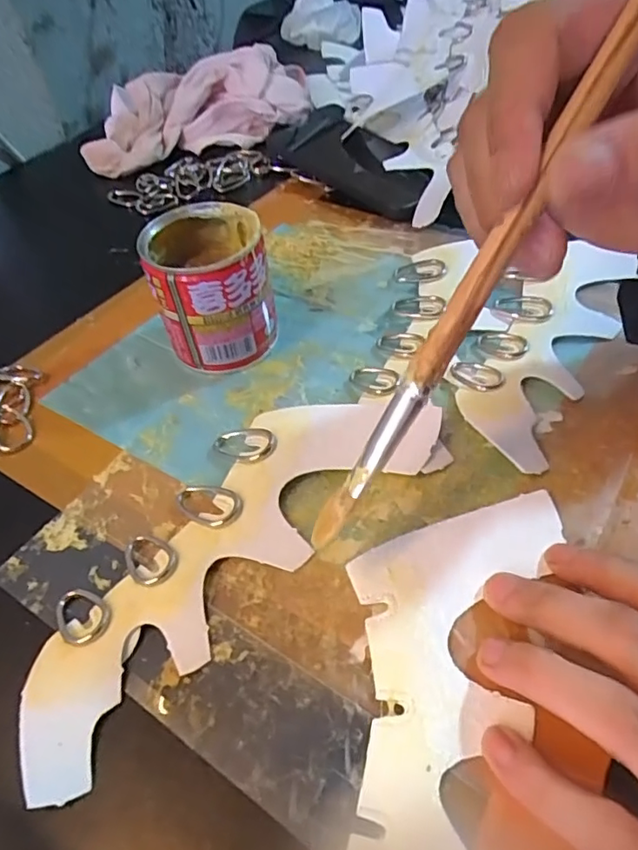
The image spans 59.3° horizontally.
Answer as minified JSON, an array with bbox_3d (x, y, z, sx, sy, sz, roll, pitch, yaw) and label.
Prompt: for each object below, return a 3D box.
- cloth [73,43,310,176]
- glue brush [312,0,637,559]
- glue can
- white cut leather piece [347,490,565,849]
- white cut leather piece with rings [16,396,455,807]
[{"bbox_3d":[-0.112,-0.307,0.526,0.201,0.055,0.139,-9,48,-3],"label":"cloth"},{"bbox_3d":[0.062,-0.068,0.166,0.011,0.264,0.009,40,19,32],"label":"glue brush"},{"bbox_3d":[-0.060,-0.078,0.317,0.061,0.071,0.067,-2,48,3],"label":"glue can"},{"bbox_3d":[0.036,0.107,0.192,0.071,0.006,0.207,13,51,14],"label":"white cut leather piece"},{"bbox_3d":[-0.041,0.042,0.248,0.209,0.015,0.081,-34,54,-23],"label":"white cut leather piece with rings"}]

